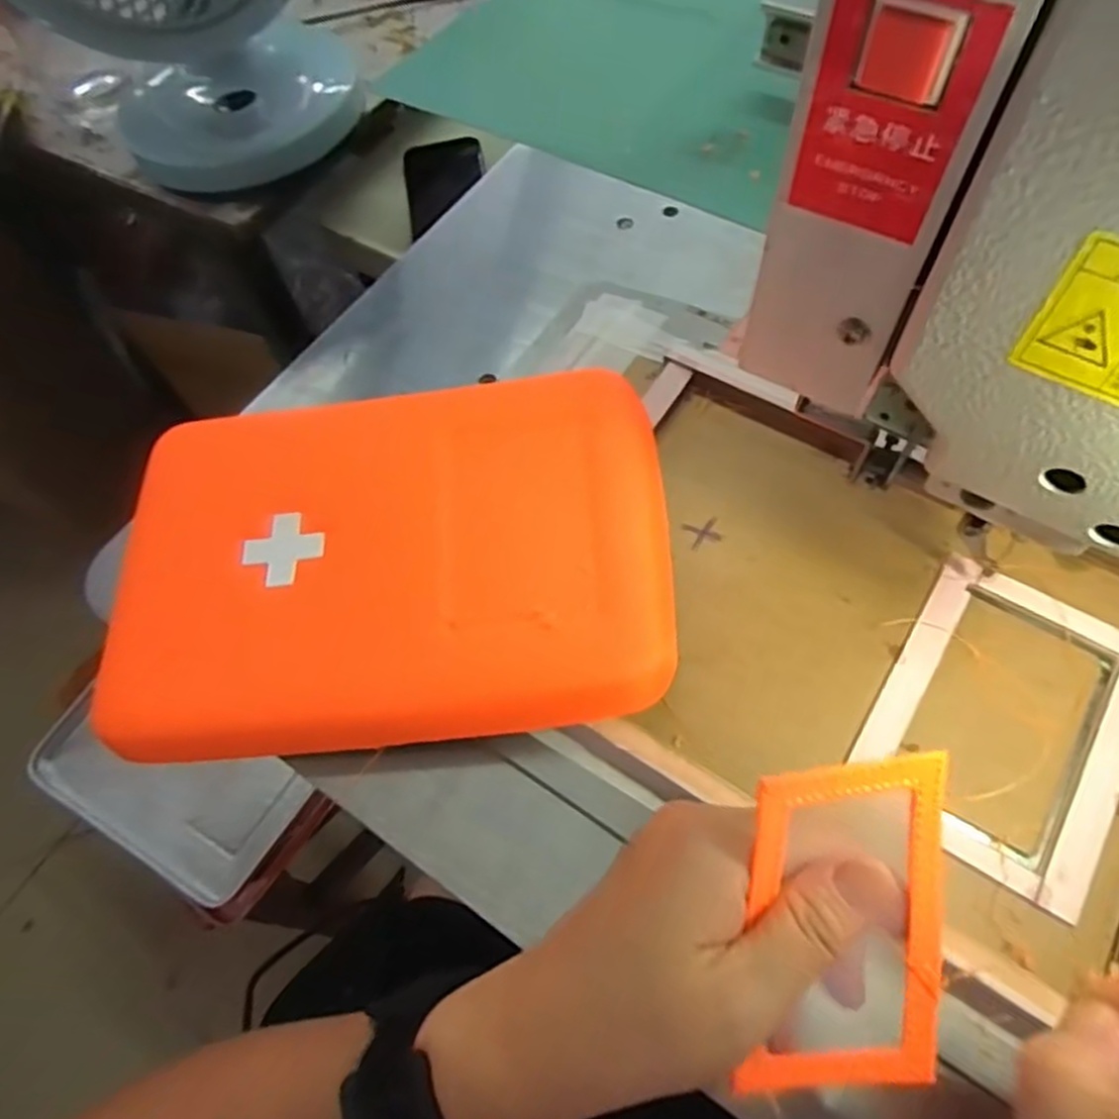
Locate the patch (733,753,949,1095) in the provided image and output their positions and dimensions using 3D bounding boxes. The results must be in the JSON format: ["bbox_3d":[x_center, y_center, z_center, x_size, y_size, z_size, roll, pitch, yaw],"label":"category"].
[{"bbox_3d":[0.085,0.110,0.221,0.062,0.009,0.101,0,98,-11],"label":"patch"}]

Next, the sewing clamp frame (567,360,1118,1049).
[{"bbox_3d":[0.130,0.034,0.322,0.271,0.023,0.202,30,69,19],"label":"sewing clamp frame"}]

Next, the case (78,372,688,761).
[{"bbox_3d":[-0.077,-0.002,0.349,0.250,0.032,0.172,-7,62,2],"label":"case"}]

